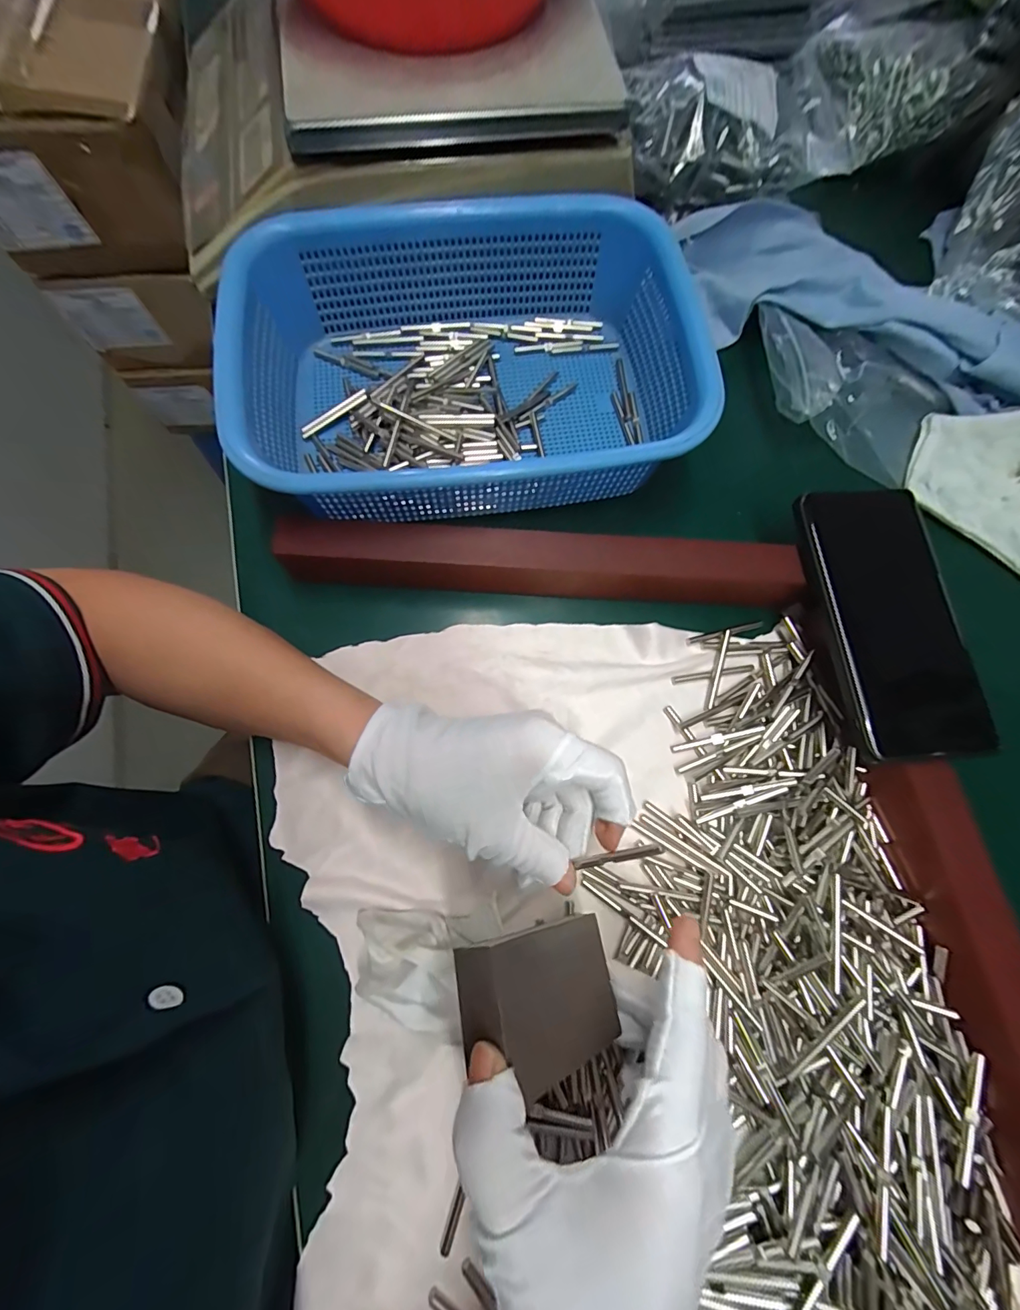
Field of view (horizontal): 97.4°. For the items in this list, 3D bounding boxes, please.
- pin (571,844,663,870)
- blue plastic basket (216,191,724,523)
[{"bbox_3d":[0.049,0.091,0.202,0.043,0.004,0.004,-27,75,29],"label":"pin"},{"bbox_3d":[-0.033,-0.185,0.295,0.290,0.072,0.204,-8,76,-2],"label":"blue plastic basket"}]

